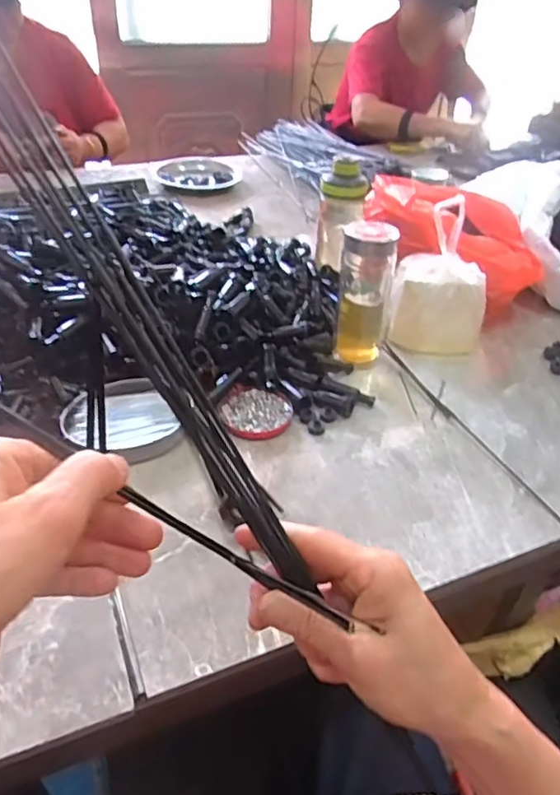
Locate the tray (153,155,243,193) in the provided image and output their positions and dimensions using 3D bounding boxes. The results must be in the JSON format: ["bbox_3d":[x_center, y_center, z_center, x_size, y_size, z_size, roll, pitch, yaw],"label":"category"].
[{"bbox_3d":[-0.186,-0.496,1.306,0.156,0.036,0.156,2,38,-2],"label":"tray"}]

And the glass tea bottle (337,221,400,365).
[{"bbox_3d":[0.107,-0.130,0.744,0.064,0.176,0.062,12,38,11],"label":"glass tea bottle"}]

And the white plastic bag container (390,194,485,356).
[{"bbox_3d":[0.218,-0.151,0.792,0.117,0.170,0.086,12,38,11],"label":"white plastic bag container"}]

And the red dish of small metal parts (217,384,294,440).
[{"bbox_3d":[-0.028,0.016,0.681,0.083,0.011,0.080,2,38,-2],"label":"red dish of small metal parts"}]

